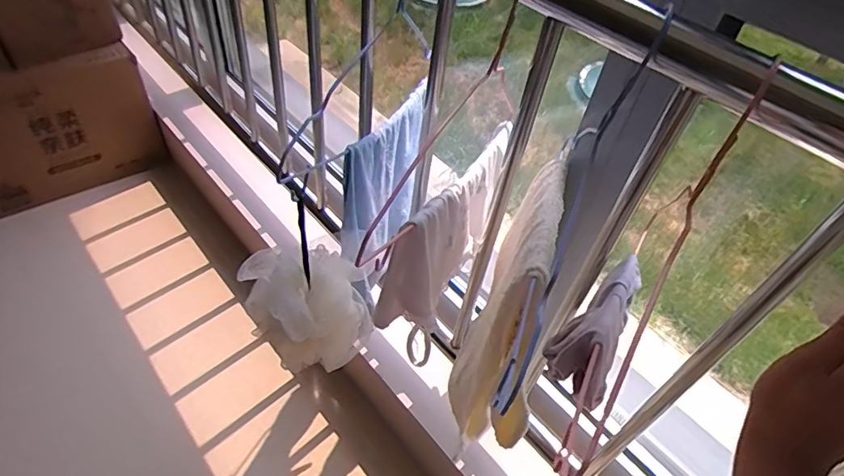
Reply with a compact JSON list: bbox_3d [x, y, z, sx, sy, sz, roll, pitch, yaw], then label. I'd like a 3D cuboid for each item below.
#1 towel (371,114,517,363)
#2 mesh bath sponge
[{"bbox_3d":[0.040,-0.015,0.571,0.055,0.147,0.255,27,50,17],"label":"towel"},{"bbox_3d":[-0.140,0.069,0.602,0.151,0.112,0.147,-5,48,-11],"label":"mesh bath sponge"}]

